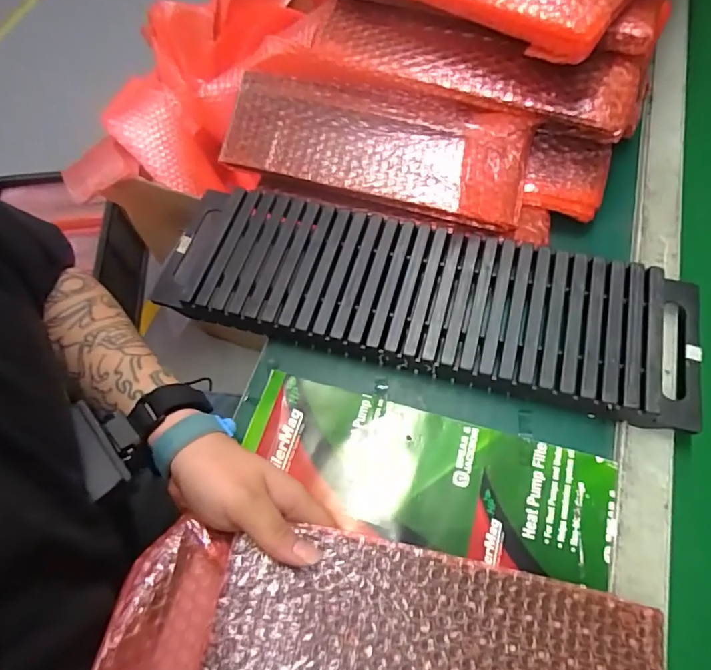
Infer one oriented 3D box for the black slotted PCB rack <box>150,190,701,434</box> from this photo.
[{"bbox_3d":[0.052,-0.037,0.435,0.455,0.034,0.138,14,65,10],"label":"black slotted PCB rack"}]

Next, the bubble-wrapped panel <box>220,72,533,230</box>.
[{"bbox_3d":[0.013,-0.180,0.464,0.284,0.023,0.098,16,88,12],"label":"bubble-wrapped panel"}]

